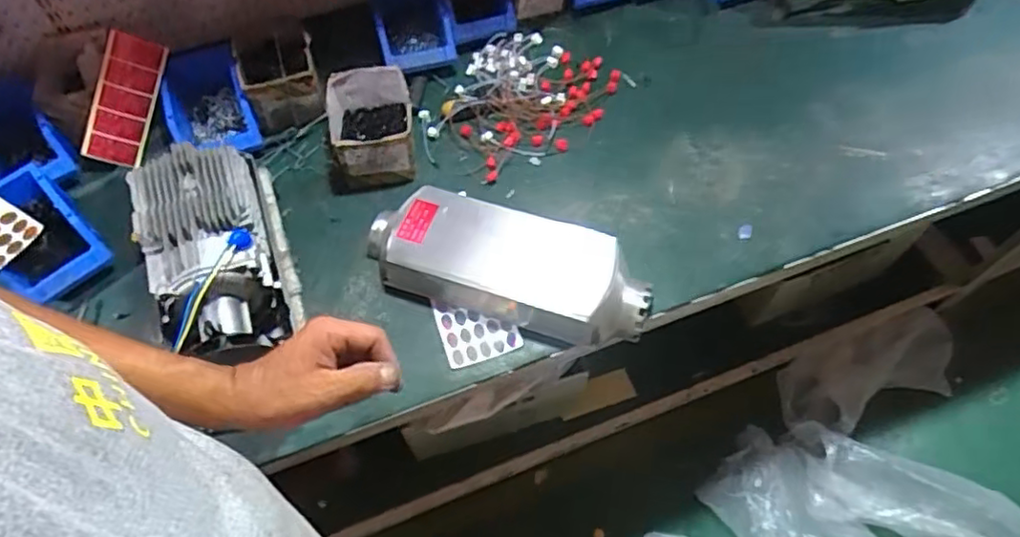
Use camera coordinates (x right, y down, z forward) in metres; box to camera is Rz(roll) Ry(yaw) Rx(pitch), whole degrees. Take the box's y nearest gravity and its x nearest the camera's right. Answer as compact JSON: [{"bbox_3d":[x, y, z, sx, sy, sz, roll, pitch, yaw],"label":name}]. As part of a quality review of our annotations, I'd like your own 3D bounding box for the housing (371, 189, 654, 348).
[{"bbox_3d":[-0.006,-0.009,0.826,0.372,0.081,0.138,18,63,10],"label":"housing"}]

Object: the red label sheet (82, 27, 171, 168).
[{"bbox_3d":[-0.572,-0.248,0.937,0.077,0.010,0.186,17,100,-17],"label":"red label sheet"}]

